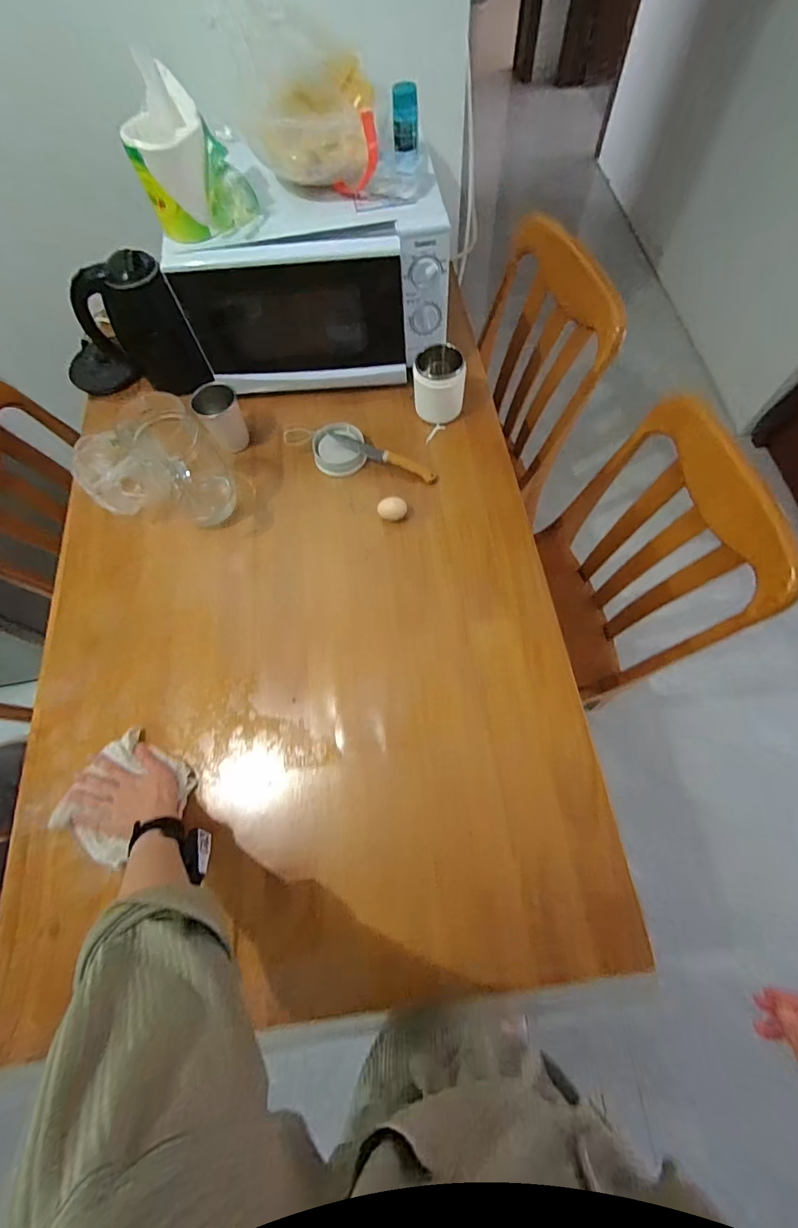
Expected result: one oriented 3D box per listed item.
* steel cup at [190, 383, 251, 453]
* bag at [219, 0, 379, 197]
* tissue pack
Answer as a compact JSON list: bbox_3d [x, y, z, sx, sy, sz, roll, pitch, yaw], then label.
[{"bbox_3d":[-0.317,-0.354,0.827,0.076,0.106,0.063,-28,70,-6],"label":"steel cup"},{"bbox_3d":[-0.130,-0.736,0.641,0.181,0.175,0.153,-4,68,2],"label":"bag"},{"bbox_3d":[-0.306,-0.655,0.654,0.150,0.136,0.127,-23,68,-5],"label":"tissue pack"}]

